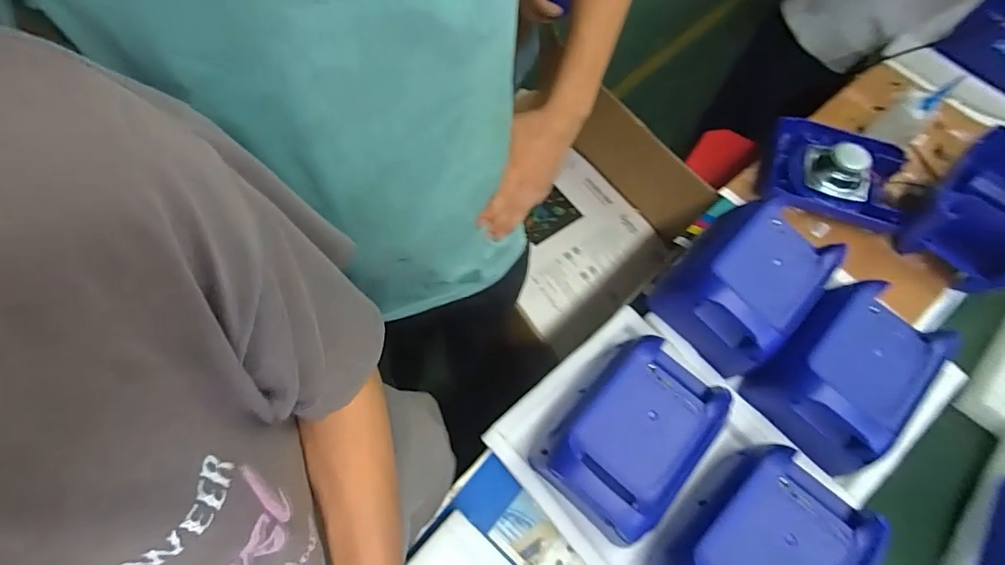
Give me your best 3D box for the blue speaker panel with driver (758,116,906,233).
[{"bbox_3d":[0.569,-0.188,0.809,0.213,0.086,0.180,18,68,5],"label":"blue speaker panel with driver"}]

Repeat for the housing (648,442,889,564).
[{"bbox_3d":[0.281,0.303,0.528,0.145,0.121,0.215,40,72,13],"label":"housing"}]

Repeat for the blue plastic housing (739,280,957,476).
[{"bbox_3d":[0.448,0.118,0.627,0.221,0.097,0.154,-42,75,-17],"label":"blue plastic housing"}]

